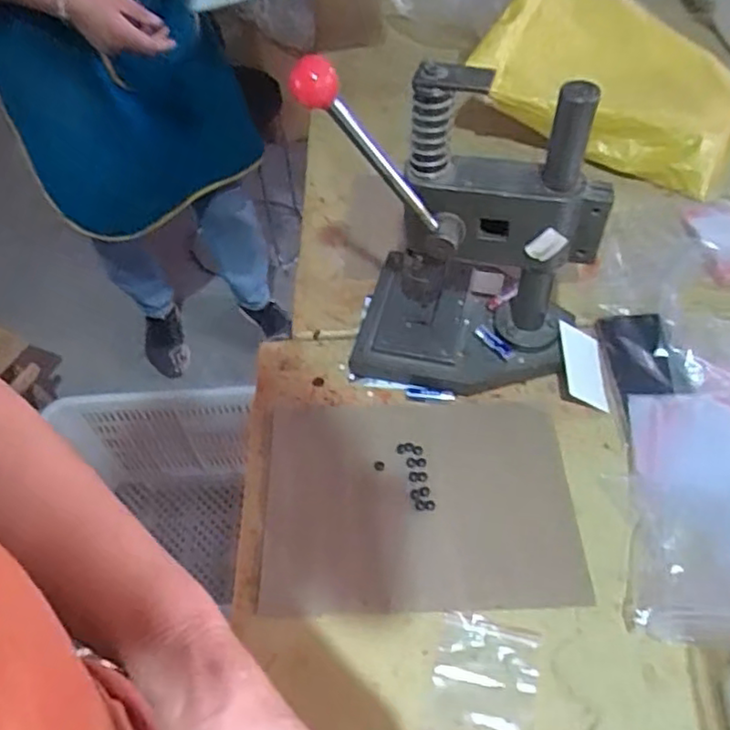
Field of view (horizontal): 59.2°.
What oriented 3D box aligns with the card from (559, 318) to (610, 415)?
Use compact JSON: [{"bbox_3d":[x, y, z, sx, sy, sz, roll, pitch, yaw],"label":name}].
[{"bbox_3d":[0.221,-0.002,0.654,0.060,0.007,0.091,26,50,-26],"label":"card"}]

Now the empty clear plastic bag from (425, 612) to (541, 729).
[{"bbox_3d":[0.089,0.256,0.489,0.077,0.006,0.117,9,53,11],"label":"empty clear plastic bag"}]

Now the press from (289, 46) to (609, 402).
[{"bbox_3d":[0.087,-0.130,0.597,0.240,0.299,0.171,1,51,5],"label":"press"}]

